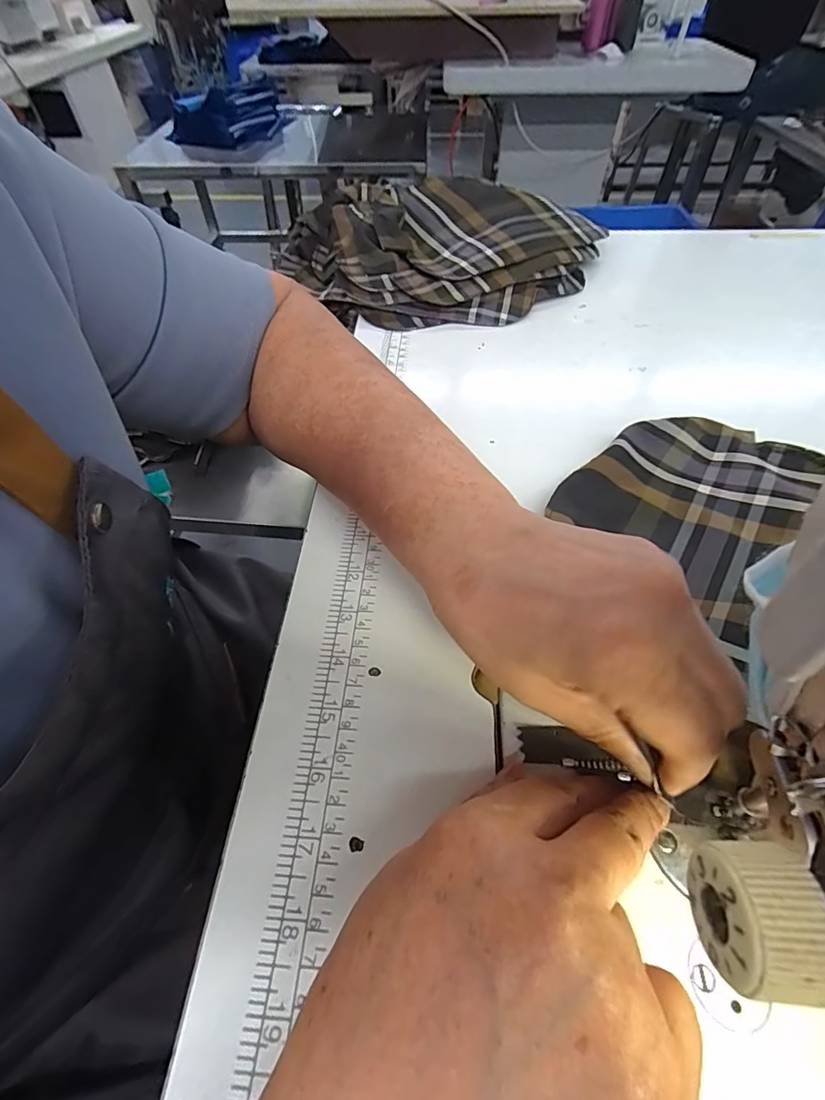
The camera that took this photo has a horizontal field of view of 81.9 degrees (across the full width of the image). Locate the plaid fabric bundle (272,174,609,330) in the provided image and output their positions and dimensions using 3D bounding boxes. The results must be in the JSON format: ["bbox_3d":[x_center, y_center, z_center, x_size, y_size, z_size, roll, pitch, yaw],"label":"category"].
[{"bbox_3d":[0.021,-0.297,0.458,0.249,0.054,0.239,-1,53,1],"label":"plaid fabric bundle"}]

